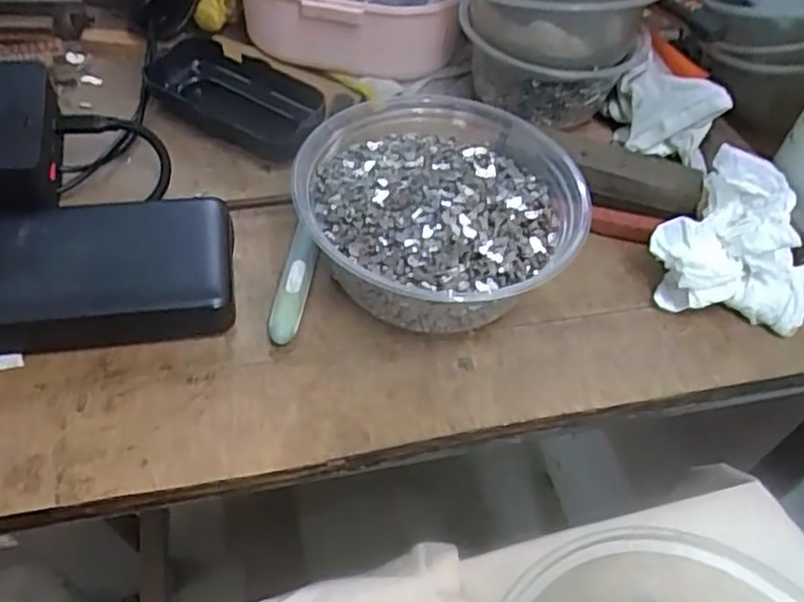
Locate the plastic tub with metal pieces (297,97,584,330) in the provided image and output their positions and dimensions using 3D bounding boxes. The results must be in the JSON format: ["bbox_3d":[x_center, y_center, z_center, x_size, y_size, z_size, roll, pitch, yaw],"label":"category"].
[{"bbox_3d":[0.018,-0.044,0.360,0.136,0.059,0.153,14,50,5],"label":"plastic tub with metal pieces"}]

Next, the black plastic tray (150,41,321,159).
[{"bbox_3d":[-0.100,-0.123,0.427,0.113,0.022,0.051,30,53,18],"label":"black plastic tray"}]

